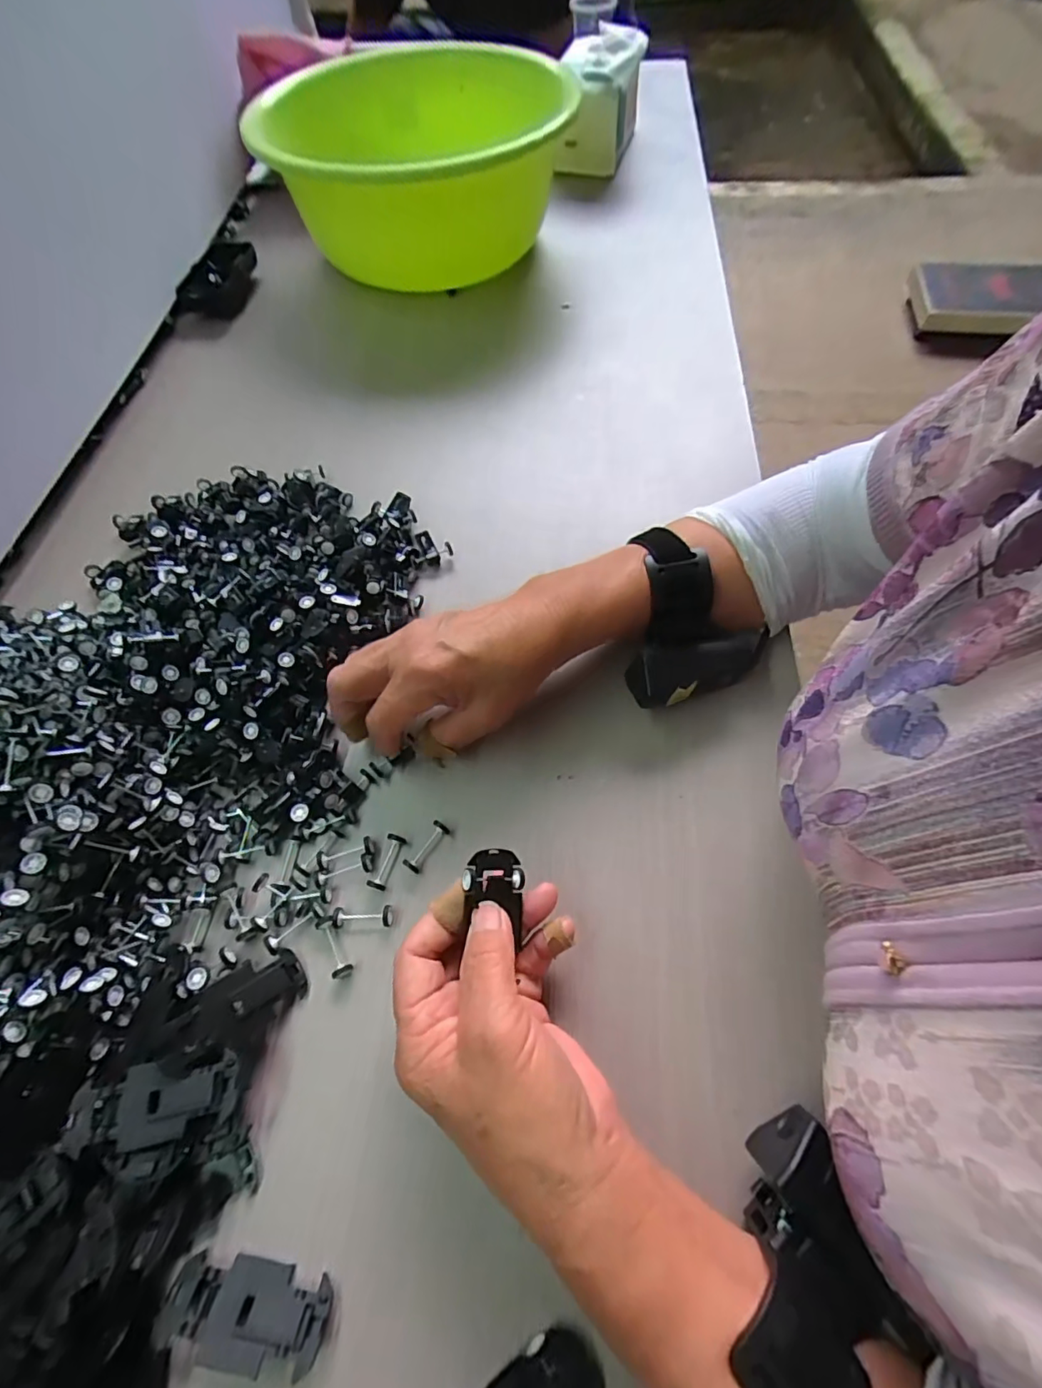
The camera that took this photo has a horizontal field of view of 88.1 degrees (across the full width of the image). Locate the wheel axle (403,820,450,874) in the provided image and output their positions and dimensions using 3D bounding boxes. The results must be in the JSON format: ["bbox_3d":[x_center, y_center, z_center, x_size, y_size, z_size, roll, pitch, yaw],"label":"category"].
[{"bbox_3d":[-0.053,0.085,0.303,0.011,0.010,0.031,30,68,16],"label":"wheel axle"}]

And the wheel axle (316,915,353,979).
[{"bbox_3d":[-0.097,0.131,0.279,0.009,0.008,0.031,-25,65,-10],"label":"wheel axle"}]

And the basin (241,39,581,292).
[{"bbox_3d":[-0.122,-0.606,0.626,0.322,0.136,0.388,7,63,6],"label":"basin"}]

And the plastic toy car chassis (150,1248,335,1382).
[{"bbox_3d":[-0.110,0.247,0.215,0.065,0.012,0.028,5,63,5],"label":"plastic toy car chassis"}]

